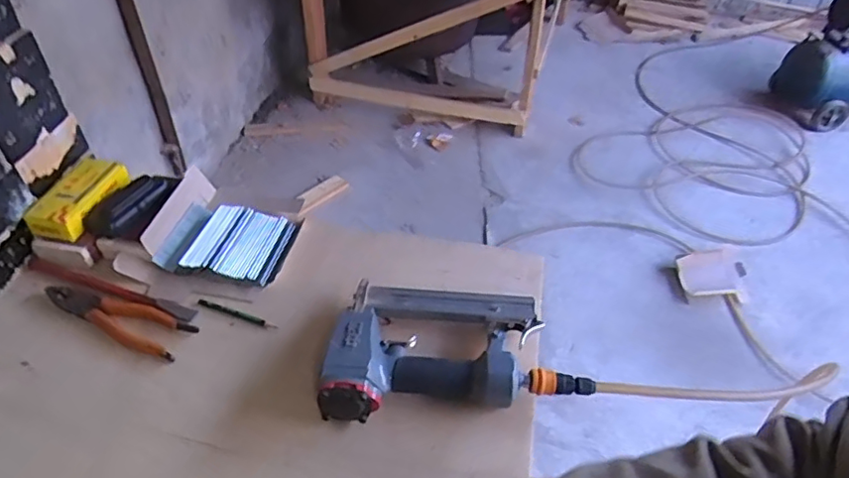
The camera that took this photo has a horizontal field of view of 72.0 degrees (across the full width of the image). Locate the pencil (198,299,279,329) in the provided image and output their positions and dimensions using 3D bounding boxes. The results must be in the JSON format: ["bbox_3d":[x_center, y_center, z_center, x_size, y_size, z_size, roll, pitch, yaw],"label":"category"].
[{"bbox_3d":[-0.219,0.088,0.684,0.102,0.009,0.009,14,43,14],"label":"pencil"}]

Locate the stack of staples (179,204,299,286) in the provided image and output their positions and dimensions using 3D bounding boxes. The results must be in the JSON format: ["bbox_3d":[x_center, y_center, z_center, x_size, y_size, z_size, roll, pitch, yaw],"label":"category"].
[{"bbox_3d":[-0.235,0.009,0.758,0.112,0.032,0.112,9,42,9],"label":"stack of staples"}]

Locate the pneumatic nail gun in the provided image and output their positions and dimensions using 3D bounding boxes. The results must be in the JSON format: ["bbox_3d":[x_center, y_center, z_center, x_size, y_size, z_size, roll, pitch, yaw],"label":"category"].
[{"bbox_3d":[0.012,0.114,0.621,0.217,0.058,0.164,2,41,1],"label":"pneumatic nail gun"}]

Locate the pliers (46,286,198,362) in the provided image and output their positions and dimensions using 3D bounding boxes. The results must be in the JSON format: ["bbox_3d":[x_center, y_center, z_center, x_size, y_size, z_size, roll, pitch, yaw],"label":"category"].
[{"bbox_3d":[-0.353,0.085,0.670,0.194,0.014,0.052,18,44,19],"label":"pliers"}]

